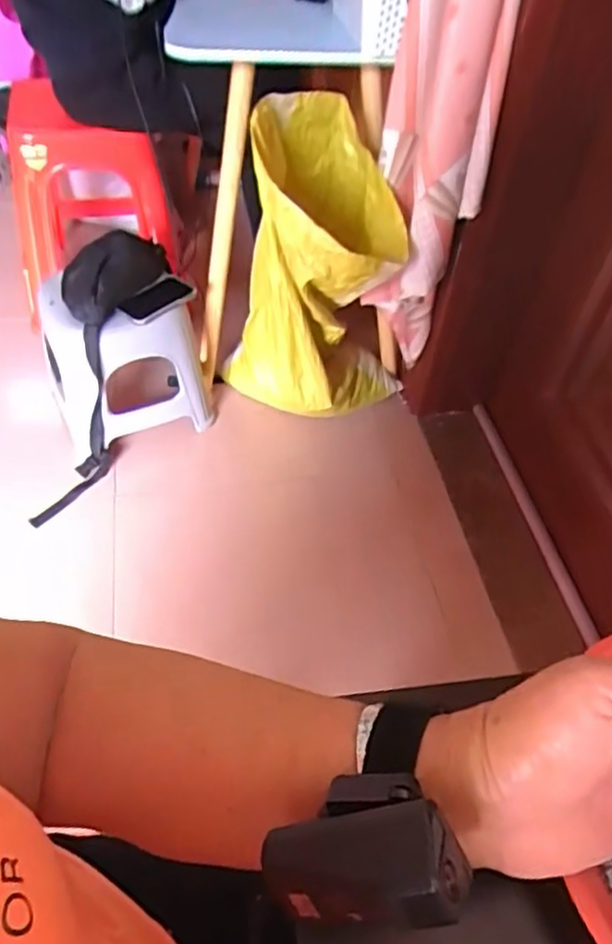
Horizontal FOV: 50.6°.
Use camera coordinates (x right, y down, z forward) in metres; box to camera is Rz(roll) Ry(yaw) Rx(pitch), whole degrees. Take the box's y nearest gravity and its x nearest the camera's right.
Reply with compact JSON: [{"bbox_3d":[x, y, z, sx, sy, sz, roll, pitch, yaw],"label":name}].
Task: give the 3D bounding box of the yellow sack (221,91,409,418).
[{"bbox_3d":[0.025,-0.370,1.288,0.378,0.612,0.330,6,51,0],"label":"yellow sack"}]

